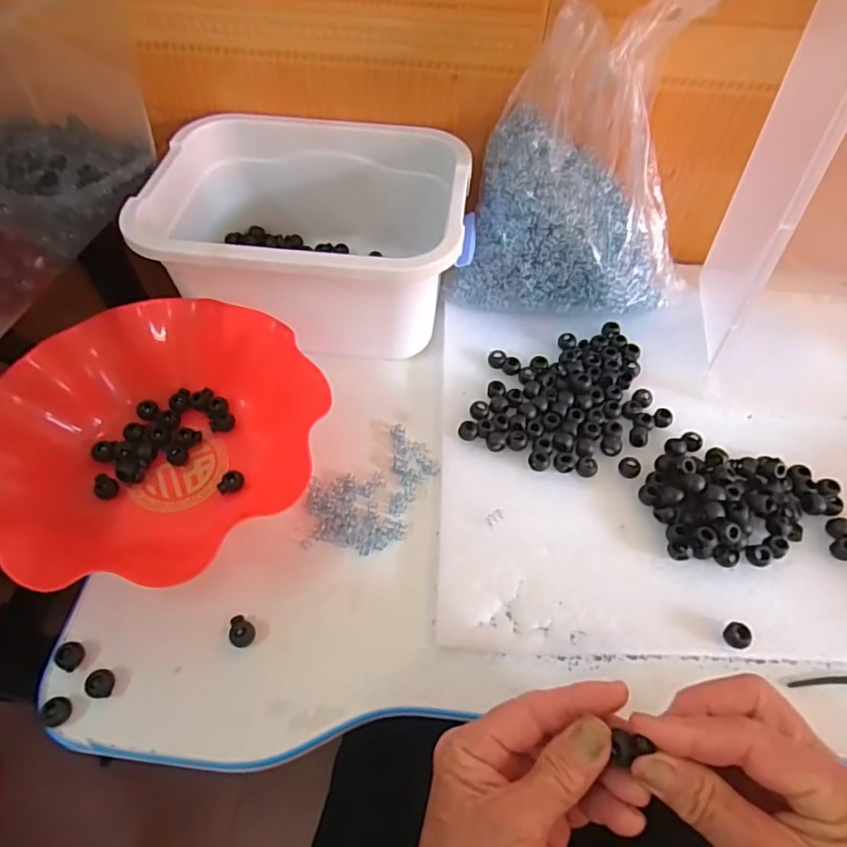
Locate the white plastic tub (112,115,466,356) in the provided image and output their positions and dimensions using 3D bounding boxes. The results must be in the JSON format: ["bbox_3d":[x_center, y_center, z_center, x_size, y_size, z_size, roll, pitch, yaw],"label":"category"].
[{"bbox_3d":[-0.092,-0.162,0.486,0.249,0.117,0.191,4,56,1],"label":"white plastic tub"}]

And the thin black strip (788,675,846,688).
[{"bbox_3d":[0.254,0.161,0.347,0.052,0.006,0.006,0,57,-1],"label":"thin black strip"}]

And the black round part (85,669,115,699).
[{"bbox_3d":[-0.195,0.157,0.336,0.012,0.015,0.016,-21,59,-15],"label":"black round part"}]

